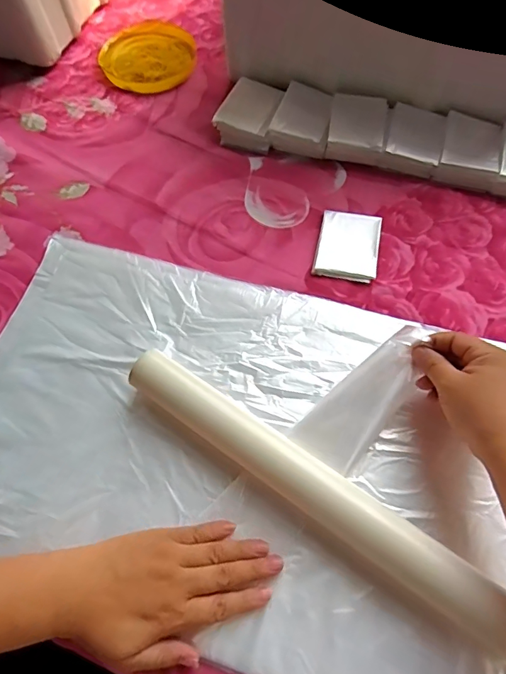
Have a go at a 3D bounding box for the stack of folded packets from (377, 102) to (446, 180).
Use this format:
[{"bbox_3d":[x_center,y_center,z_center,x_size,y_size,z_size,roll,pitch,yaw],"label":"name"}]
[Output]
[{"bbox_3d":[0.191,-0.233,0.510,0.062,0.023,0.085,17,67,10],"label":"stack of folded packets"}]

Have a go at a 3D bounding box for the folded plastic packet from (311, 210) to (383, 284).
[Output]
[{"bbox_3d":[0.104,-0.098,0.466,0.065,0.011,0.086,12,67,8],"label":"folded plastic packet"}]

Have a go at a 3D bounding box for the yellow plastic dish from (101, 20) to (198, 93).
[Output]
[{"bbox_3d":[-0.148,-0.403,0.613,0.133,0.018,0.136,-1,66,2],"label":"yellow plastic dish"}]

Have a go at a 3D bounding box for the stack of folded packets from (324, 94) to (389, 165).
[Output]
[{"bbox_3d":[0.126,-0.252,0.520,0.065,0.026,0.089,11,67,7],"label":"stack of folded packets"}]

